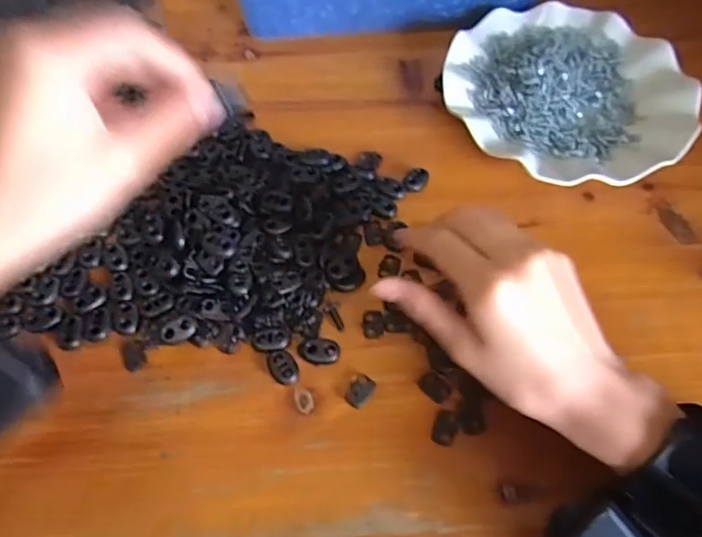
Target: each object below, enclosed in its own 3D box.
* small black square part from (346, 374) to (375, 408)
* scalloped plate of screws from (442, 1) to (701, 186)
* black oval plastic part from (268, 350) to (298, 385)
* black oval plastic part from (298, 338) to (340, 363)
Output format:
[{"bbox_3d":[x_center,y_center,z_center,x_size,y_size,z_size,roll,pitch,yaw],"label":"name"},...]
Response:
[{"bbox_3d":[0.005,0.068,0.306,0.013,0.004,0.018,26,62,15],"label":"small black square part"},{"bbox_3d":[0.164,-0.136,0.419,0.181,0.026,0.177,0,58,0],"label":"scalloped plate of screws"},{"bbox_3d":[-0.039,0.057,0.311,0.015,0.006,0.020,-21,61,-13],"label":"black oval plastic part"},{"bbox_3d":[-0.018,0.049,0.314,0.023,0.009,0.013,-1,58,-1],"label":"black oval plastic part"}]

